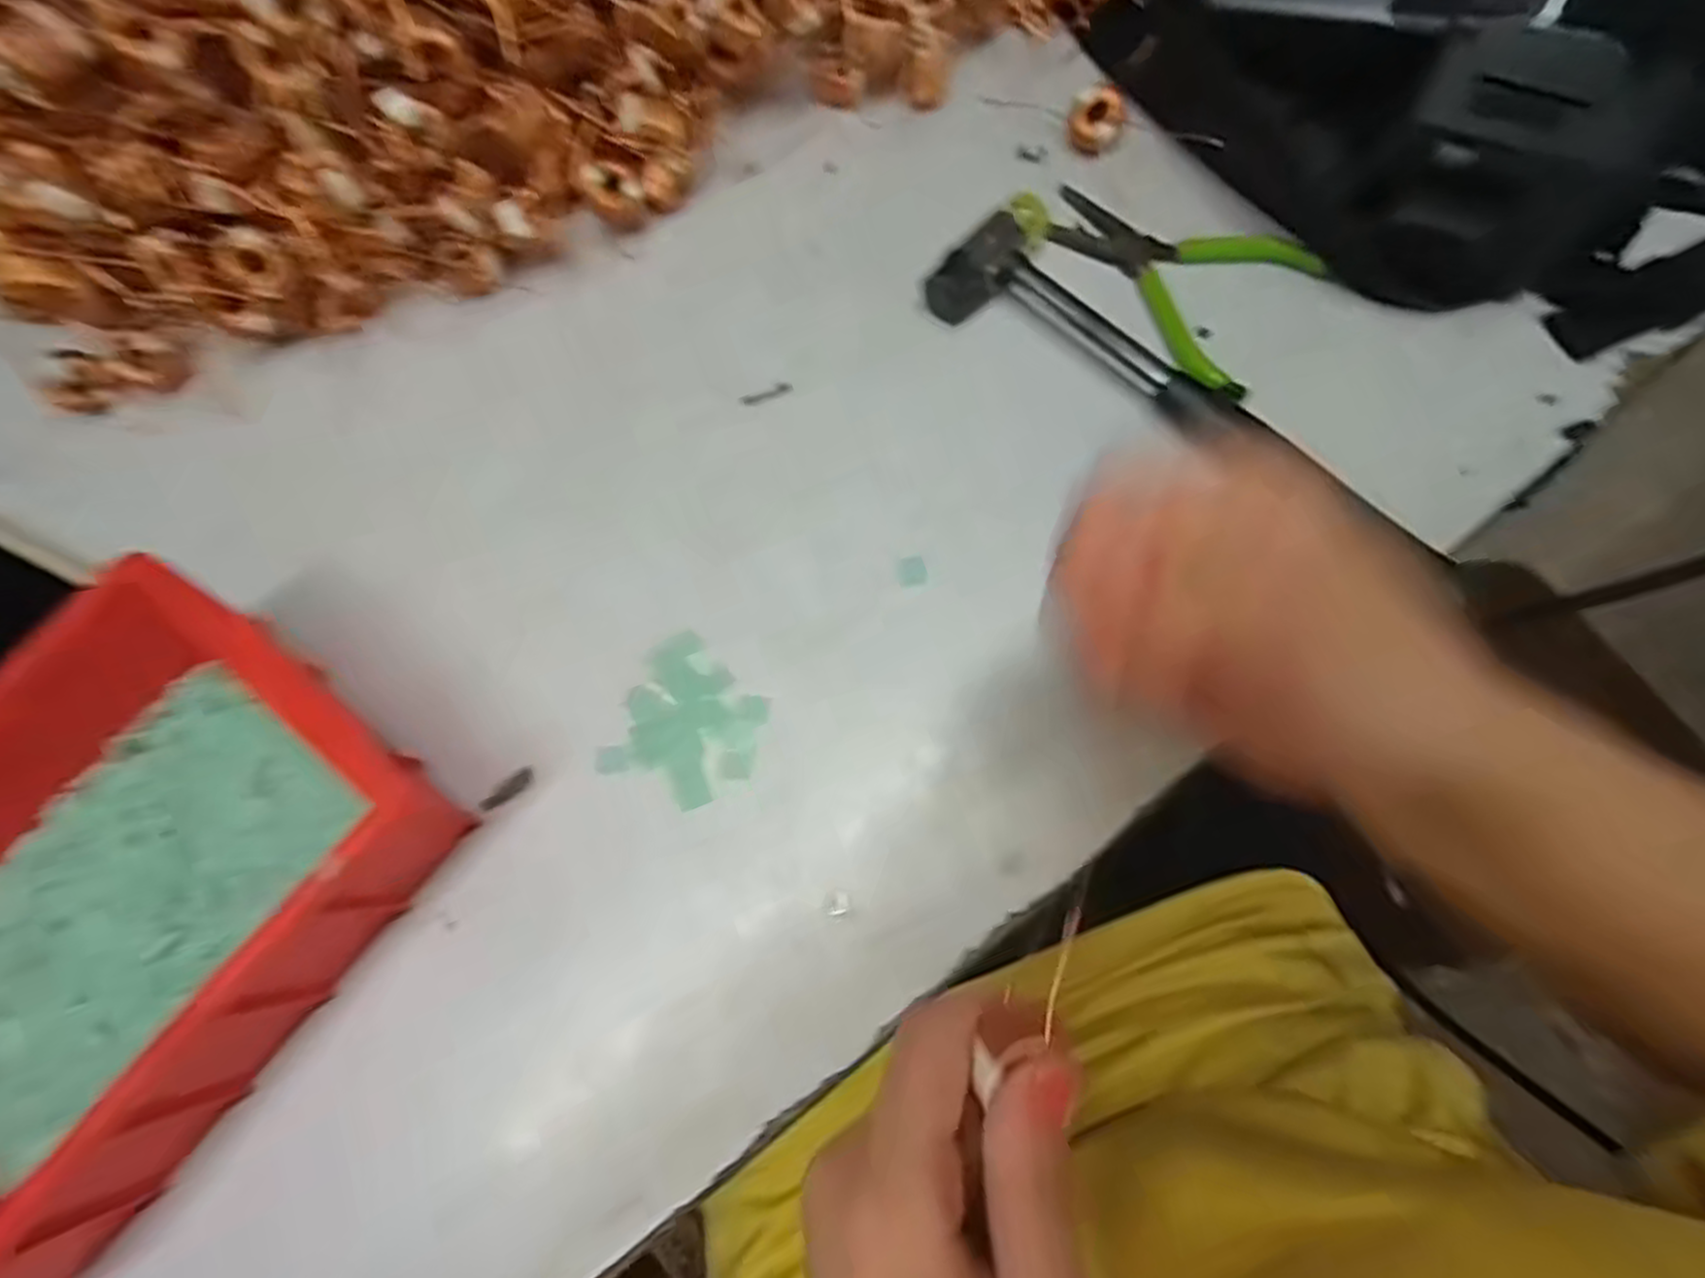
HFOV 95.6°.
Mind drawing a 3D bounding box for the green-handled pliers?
[{"bbox_3d":[0.135,-0.160,0.328,0.112,0.006,0.075,41,80,12],"label":"green-handled pliers"}]

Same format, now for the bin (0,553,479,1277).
[{"bbox_3d":[-0.237,0.089,0.245,0.132,0.071,0.197,36,79,11],"label":"bin"}]

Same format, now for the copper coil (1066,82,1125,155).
[{"bbox_3d":[0.108,-0.230,0.346,0.023,0.018,0.026,16,76,7],"label":"copper coil"}]

